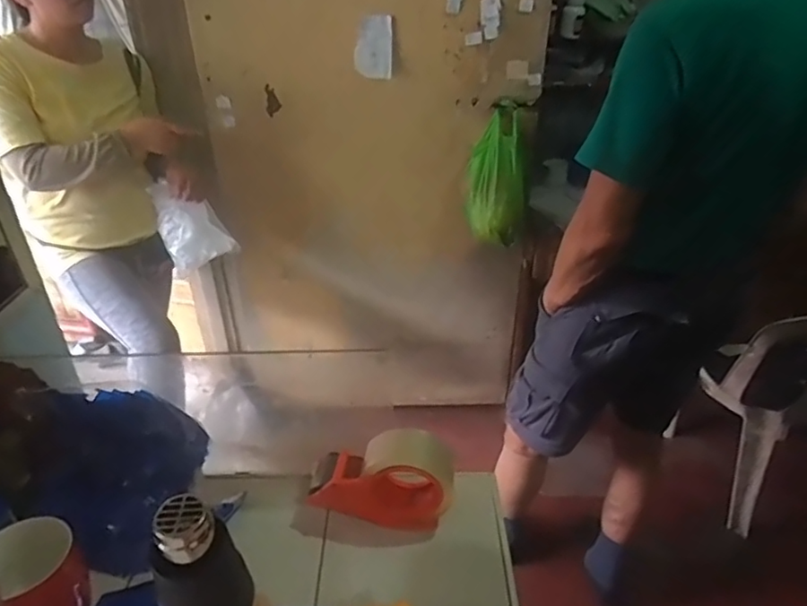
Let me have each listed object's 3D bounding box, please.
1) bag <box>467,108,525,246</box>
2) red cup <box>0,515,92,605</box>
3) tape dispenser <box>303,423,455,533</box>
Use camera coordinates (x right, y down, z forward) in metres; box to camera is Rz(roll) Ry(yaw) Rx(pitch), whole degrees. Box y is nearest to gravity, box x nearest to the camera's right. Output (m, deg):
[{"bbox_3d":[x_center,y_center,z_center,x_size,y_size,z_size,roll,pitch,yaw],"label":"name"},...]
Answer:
[{"bbox_3d":[0.258,-0.330,1.523,0.153,0.289,0.169,9,33,16],"label":"bag"},{"bbox_3d":[-0.344,0.262,0.548,0.070,0.093,0.069,0,32,0],"label":"red cup"},{"bbox_3d":[-0.026,0.199,0.658,0.171,0.108,0.051,4,32,8],"label":"tape dispenser"}]

